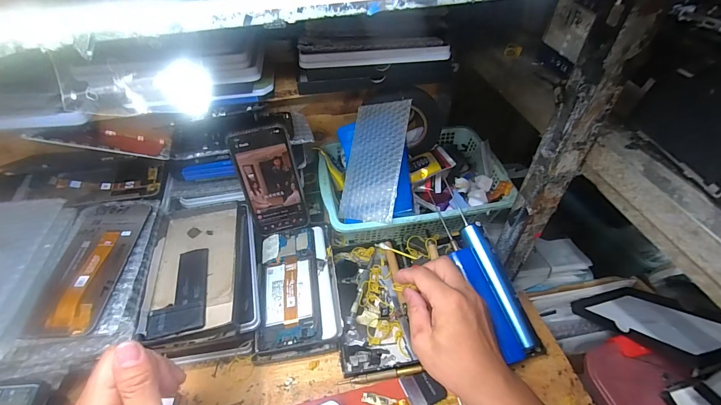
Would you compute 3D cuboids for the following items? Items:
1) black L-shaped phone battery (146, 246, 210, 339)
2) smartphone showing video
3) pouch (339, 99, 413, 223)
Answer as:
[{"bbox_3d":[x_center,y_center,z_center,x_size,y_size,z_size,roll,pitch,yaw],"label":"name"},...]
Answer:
[{"bbox_3d":[-0.204,0.100,0.387,0.058,0.006,0.101,-11,47,-9],"label":"black L-shaped phone battery"},{"bbox_3d":[-0.120,-0.026,0.462,0.075,0.147,0.005,-13,26,-7],"label":"smartphone showing video"},{"bbox_3d":[0.018,-0.059,0.475,0.089,0.004,0.167,5,81,35],"label":"pouch"}]

